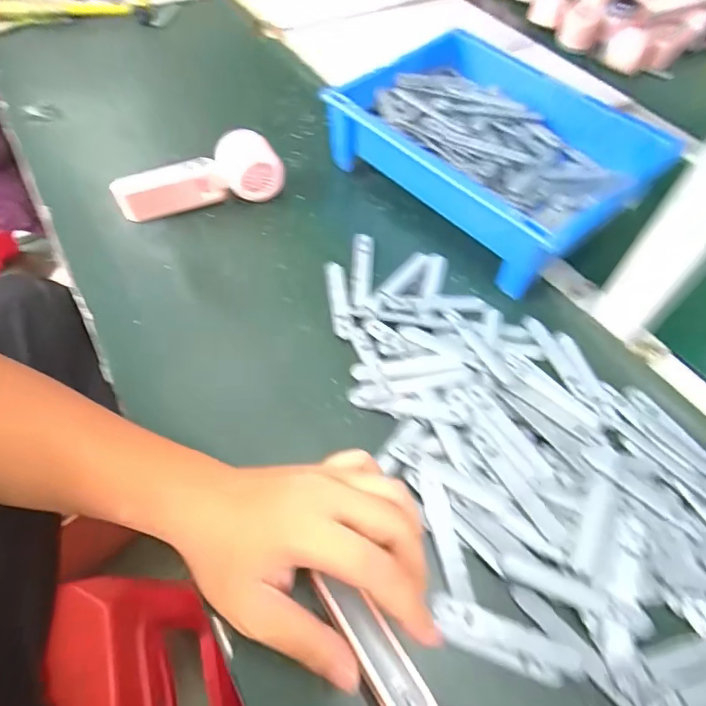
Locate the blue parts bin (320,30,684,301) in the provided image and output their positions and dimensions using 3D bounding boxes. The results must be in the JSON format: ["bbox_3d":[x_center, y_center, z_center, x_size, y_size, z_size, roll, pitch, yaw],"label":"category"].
[{"bbox_3d":[0.140,-0.210,0.499,0.200,0.106,0.292,-35,66,-24],"label":"blue parts bin"}]

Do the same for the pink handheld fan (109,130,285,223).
[{"bbox_3d":[-0.162,-0.185,0.504,0.173,0.056,0.040,-13,59,-13],"label":"pink handheld fan"}]

